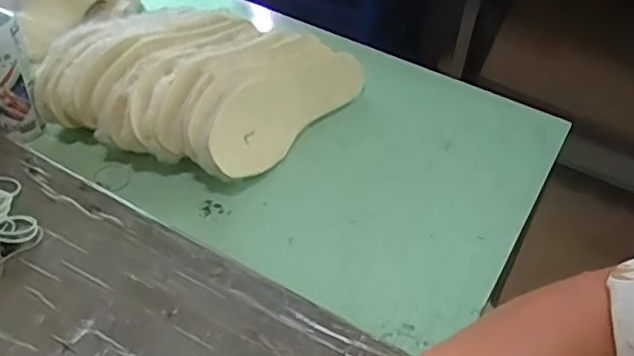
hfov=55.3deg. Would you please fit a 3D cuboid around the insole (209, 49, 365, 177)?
[{"bbox_3d":[-0.035,-0.099,0.778,0.017,0.097,0.280,-13,24,50],"label":"insole"}]

